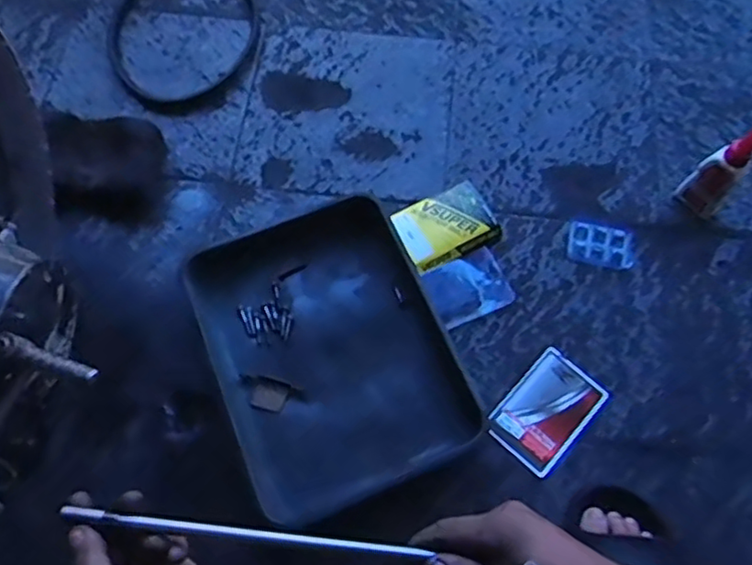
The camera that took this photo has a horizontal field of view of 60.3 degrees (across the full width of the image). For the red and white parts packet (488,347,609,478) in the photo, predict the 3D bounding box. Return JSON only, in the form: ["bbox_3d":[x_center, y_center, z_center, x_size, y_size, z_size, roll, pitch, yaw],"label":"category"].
[{"bbox_3d":[0.205,0.154,0.778,0.091,0.014,0.134,41,71,15],"label":"red and white parts packet"}]

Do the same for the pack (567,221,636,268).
[{"bbox_3d":[0.295,-0.051,0.847,0.083,0.013,0.055,11,66,3],"label":"pack"}]

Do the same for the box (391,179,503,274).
[{"bbox_3d":[0.093,-0.074,0.856,0.128,0.024,0.093,-24,69,-11],"label":"box"}]

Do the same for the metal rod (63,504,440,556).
[{"bbox_3d":[-0.089,0.169,0.439,0.247,0.011,0.007,7,66,1],"label":"metal rod"}]

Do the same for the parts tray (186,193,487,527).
[{"bbox_3d":[-0.056,0.075,0.777,0.274,0.046,0.353,-21,68,-10],"label":"parts tray"}]

